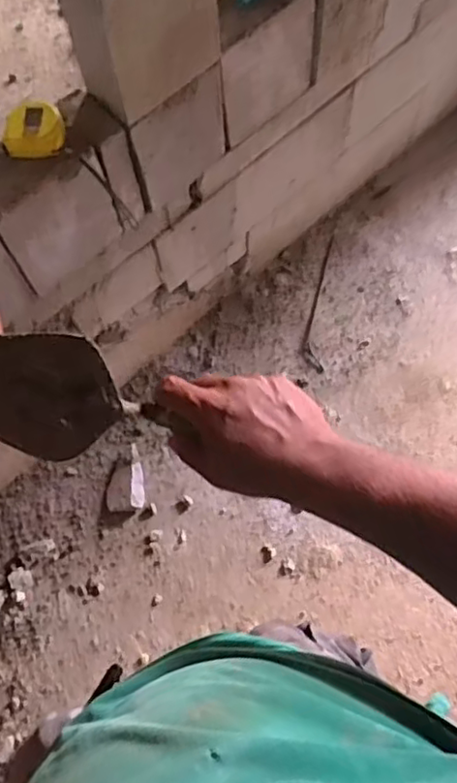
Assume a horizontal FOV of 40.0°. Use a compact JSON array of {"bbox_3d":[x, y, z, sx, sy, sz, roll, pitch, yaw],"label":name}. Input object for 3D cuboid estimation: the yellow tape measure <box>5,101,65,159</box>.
[{"bbox_3d":[-0.260,-0.352,0.842,0.073,0.031,0.073,-7,69,0],"label":"yellow tape measure"}]

